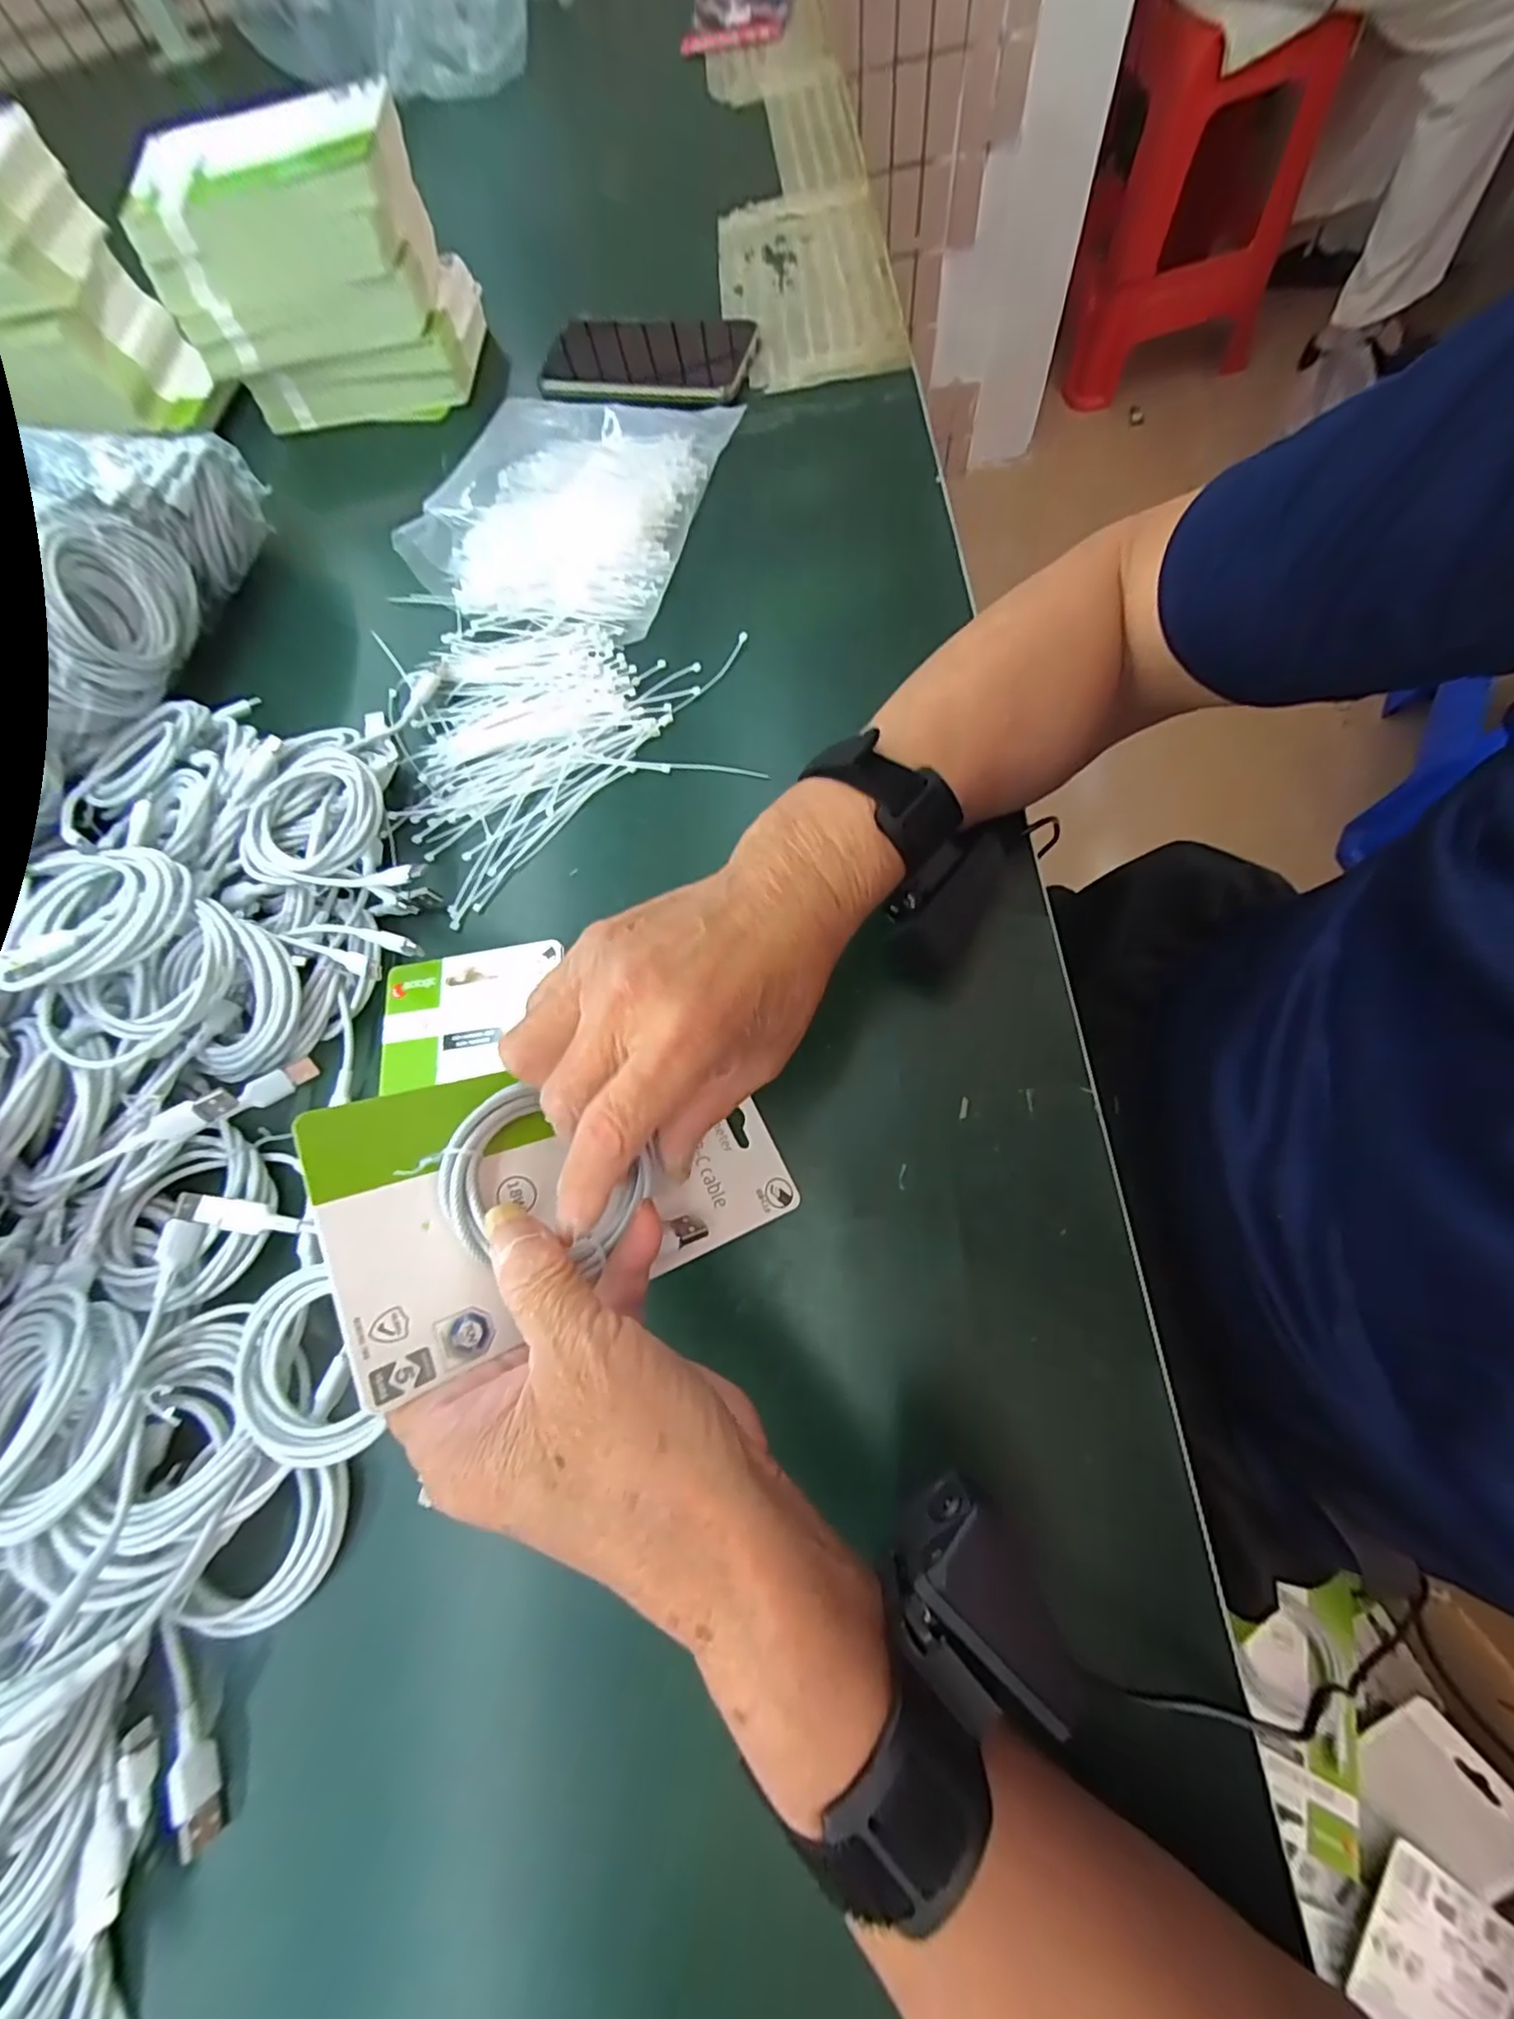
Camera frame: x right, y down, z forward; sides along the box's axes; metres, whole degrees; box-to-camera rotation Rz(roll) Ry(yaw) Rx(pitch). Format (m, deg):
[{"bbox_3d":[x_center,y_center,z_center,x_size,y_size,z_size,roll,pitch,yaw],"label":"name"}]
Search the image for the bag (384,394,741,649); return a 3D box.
[{"bbox_3d":[-0.125,-0.354,0.448,0.180,0.032,0.201,16,75,12],"label":"bag"}]

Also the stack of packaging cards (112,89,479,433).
[{"bbox_3d":[-0.314,-0.522,0.469,0.176,0.130,0.096,-1,75,8],"label":"stack of packaging cards"}]

